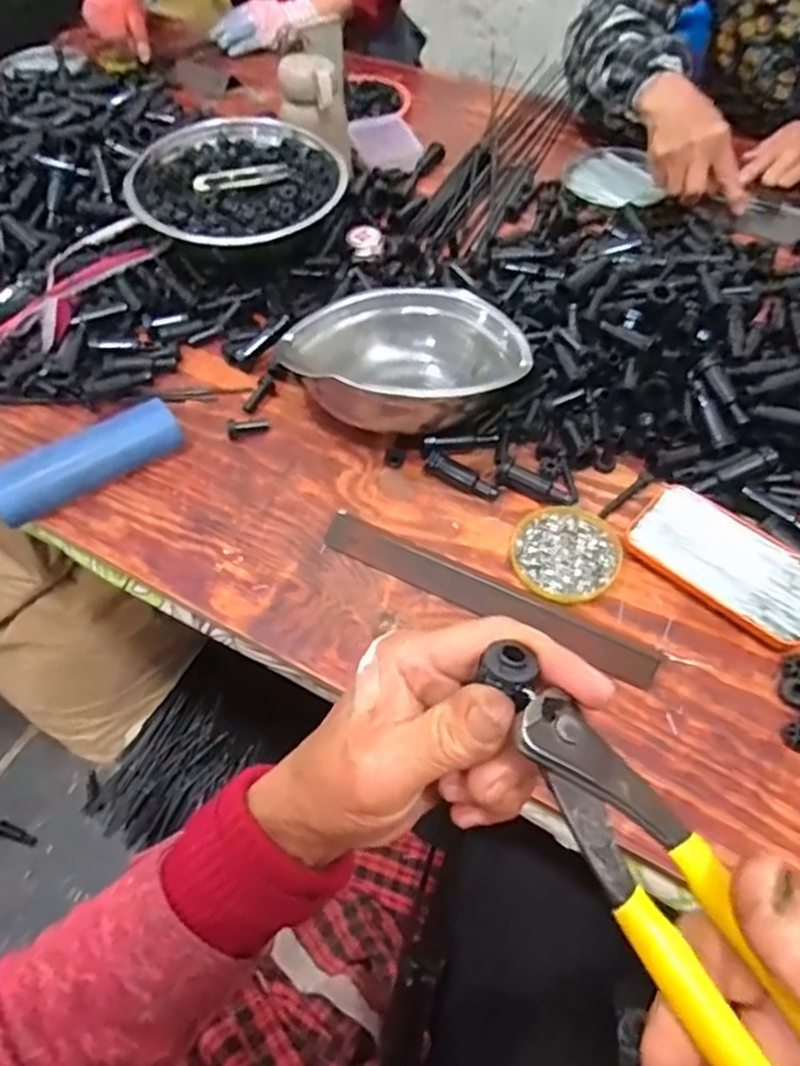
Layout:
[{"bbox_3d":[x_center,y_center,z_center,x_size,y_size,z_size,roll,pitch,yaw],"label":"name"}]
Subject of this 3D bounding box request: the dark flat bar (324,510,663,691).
[{"bbox_3d":[0.062,0.045,0.525,0.268,0.009,0.033,24,60,18],"label":"dark flat bar"}]

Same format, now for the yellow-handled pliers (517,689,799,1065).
[{"bbox_3d":[0.086,0.114,0.202,0.037,0.015,0.148,-30,68,-16],"label":"yellow-handled pliers"}]

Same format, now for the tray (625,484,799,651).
[{"bbox_3d":[0.250,0.020,0.522,0.145,0.018,0.076,37,65,24],"label":"tray"}]

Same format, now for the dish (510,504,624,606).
[{"bbox_3d":[0.132,0.014,0.545,0.083,0.009,0.088,-1,56,2],"label":"dish"}]

